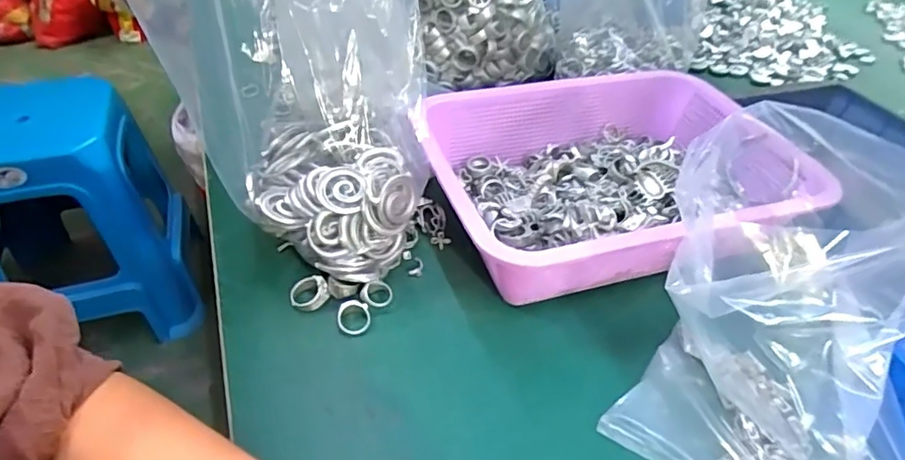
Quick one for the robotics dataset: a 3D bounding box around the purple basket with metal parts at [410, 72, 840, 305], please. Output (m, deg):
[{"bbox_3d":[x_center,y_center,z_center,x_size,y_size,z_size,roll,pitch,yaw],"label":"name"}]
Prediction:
[{"bbox_3d":[0.130,-0.042,0.483,0.296,0.076,0.218,-10,43,-14],"label":"purple basket with metal parts"}]

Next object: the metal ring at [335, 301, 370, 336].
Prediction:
[{"bbox_3d":[-0.072,0.063,0.409,0.025,0.008,0.025,5,65,-12],"label":"metal ring"}]

